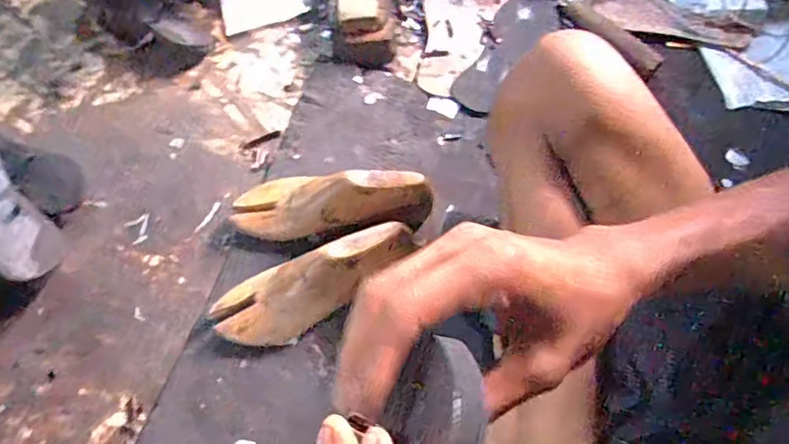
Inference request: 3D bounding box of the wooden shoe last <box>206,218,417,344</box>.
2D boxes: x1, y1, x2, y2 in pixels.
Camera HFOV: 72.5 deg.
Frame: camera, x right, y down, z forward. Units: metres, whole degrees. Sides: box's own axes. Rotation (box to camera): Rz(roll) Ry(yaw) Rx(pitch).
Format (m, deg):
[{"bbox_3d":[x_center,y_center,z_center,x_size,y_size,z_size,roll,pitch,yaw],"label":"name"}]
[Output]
[{"bbox_3d":[-0.086,0.064,0.567,0.221,0.058,0.072,-29,68,7],"label":"wooden shoe last"}]

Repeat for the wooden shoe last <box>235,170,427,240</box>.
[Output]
[{"bbox_3d":[-0.074,-0.026,0.601,0.222,0.062,0.068,-5,65,16],"label":"wooden shoe last"}]

